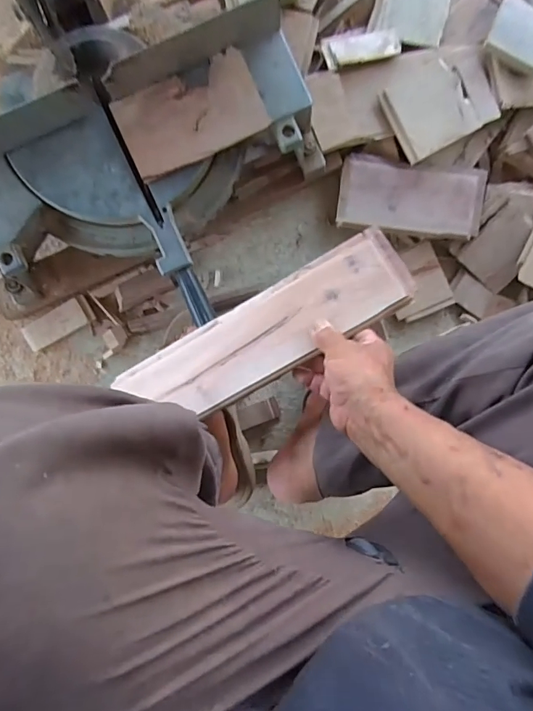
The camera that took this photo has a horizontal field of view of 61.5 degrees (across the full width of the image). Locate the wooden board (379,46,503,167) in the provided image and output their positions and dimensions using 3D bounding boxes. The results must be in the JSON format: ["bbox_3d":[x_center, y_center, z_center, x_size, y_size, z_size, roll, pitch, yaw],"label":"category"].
[{"bbox_3d":[0.230,-0.333,0.586,0.141,0.018,0.108,-28,92,2],"label":"wooden board"}]

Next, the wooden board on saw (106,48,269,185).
[{"bbox_3d":[-0.087,-0.277,0.518,0.161,0.010,0.093,-25,92,1],"label":"wooden board on saw"}]

